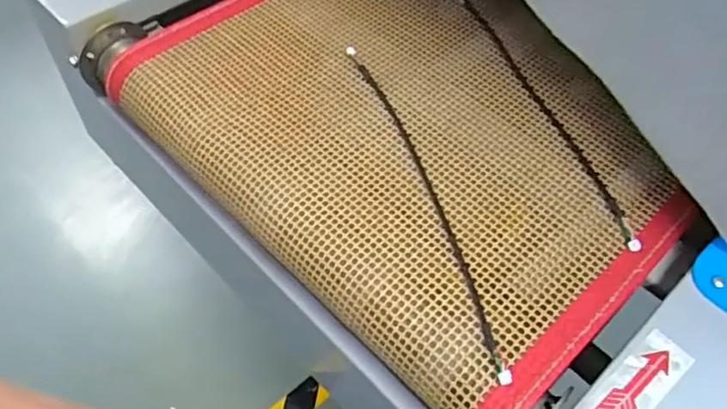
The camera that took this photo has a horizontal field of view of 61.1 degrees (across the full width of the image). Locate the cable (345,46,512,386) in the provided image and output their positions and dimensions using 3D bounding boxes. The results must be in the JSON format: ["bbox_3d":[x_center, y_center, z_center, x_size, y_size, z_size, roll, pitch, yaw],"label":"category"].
[{"bbox_3d":[0.040,-0.012,0.413,0.017,0.011,0.281,-15,57,-11],"label":"cable"}]

